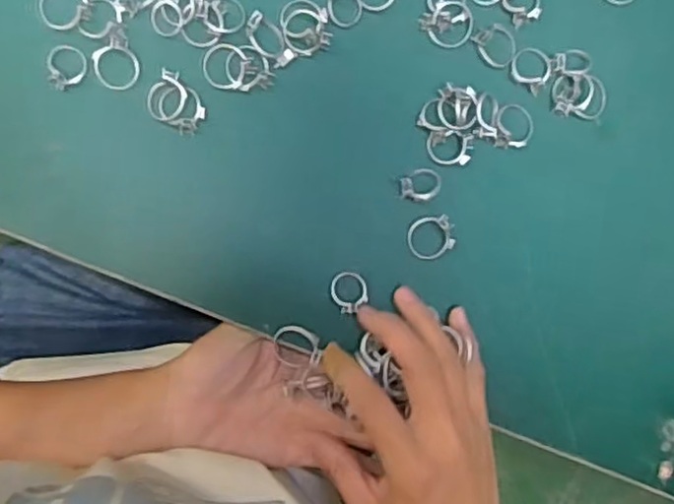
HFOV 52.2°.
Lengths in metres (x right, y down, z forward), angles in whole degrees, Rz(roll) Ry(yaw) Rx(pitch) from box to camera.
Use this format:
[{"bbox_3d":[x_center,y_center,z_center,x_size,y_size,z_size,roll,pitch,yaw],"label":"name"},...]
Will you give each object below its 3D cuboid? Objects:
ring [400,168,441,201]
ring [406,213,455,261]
[{"bbox_3d":[0.043,-0.034,0.353,0.021,0.004,0.016,-24,97,-7],"label":"ring"},{"bbox_3d":[0.049,-0.007,0.356,0.024,0.006,0.022,-1,94,-9],"label":"ring"}]

